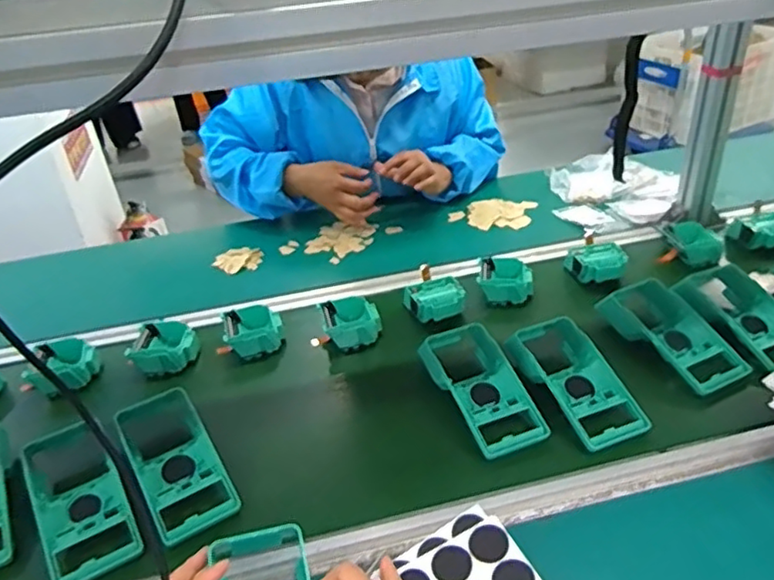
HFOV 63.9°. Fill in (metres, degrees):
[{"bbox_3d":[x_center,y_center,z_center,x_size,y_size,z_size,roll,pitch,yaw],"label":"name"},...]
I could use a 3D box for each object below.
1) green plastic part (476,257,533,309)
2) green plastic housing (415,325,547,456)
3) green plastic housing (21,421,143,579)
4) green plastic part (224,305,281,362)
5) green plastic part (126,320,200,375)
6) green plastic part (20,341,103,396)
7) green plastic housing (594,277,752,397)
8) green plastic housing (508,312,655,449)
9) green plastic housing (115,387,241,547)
[{"bbox_3d":[0.178,-0.015,0.941,0.077,0.039,0.088,-2,34,6],"label":"green plastic part"},{"bbox_3d":[0.112,0.110,0.734,0.085,0.046,0.183,-17,35,-17],"label":"green plastic housing"},{"bbox_3d":[-0.317,0.215,0.638,0.080,0.051,0.192,-24,38,-25],"label":"green plastic housing"},{"bbox_3d":[-0.188,0.058,0.873,0.074,0.034,0.085,-11,34,-8],"label":"green plastic part"},{"bbox_3d":[-0.308,0.081,0.855,0.087,0.035,0.083,-24,38,-26],"label":"green plastic part"},{"bbox_3d":[-0.432,0.105,0.832,0.083,0.038,0.083,-1,34,7],"label":"green plastic part"},{"bbox_3d":[0.371,0.053,0.799,0.104,0.040,0.182,-19,36,-20],"label":"green plastic housing"},{"bbox_3d":[0.223,0.102,0.736,0.092,0.047,0.184,-14,35,-13],"label":"green plastic housing"},{"bbox_3d":[-0.229,0.181,0.667,0.080,0.037,0.186,-23,38,-25],"label":"green plastic housing"}]

